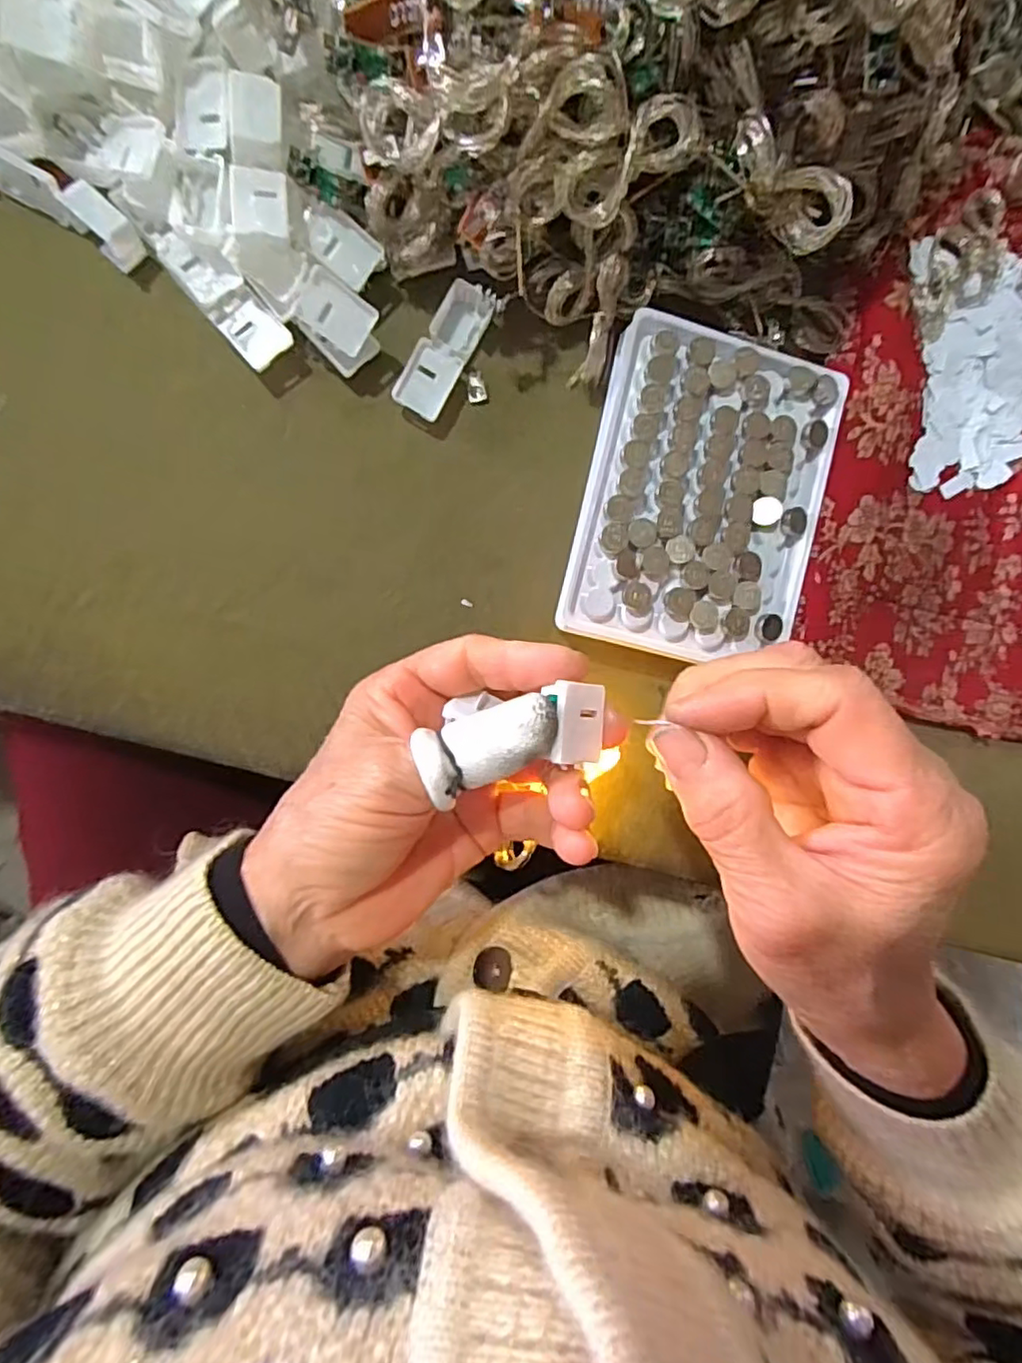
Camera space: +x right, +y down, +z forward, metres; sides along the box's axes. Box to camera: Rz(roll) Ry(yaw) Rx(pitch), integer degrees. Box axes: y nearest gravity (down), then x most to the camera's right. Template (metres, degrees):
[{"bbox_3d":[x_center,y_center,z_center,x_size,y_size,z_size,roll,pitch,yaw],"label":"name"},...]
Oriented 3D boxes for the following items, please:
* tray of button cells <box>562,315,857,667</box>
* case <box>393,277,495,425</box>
[{"bbox_3d":[0.079,-0.074,0.261,0.093,0.023,0.127,14,89,-8],"label":"tray of button cells"},{"bbox_3d":[-0.026,-0.137,0.259,0.020,0.008,0.060,27,79,-8],"label":"case"}]

